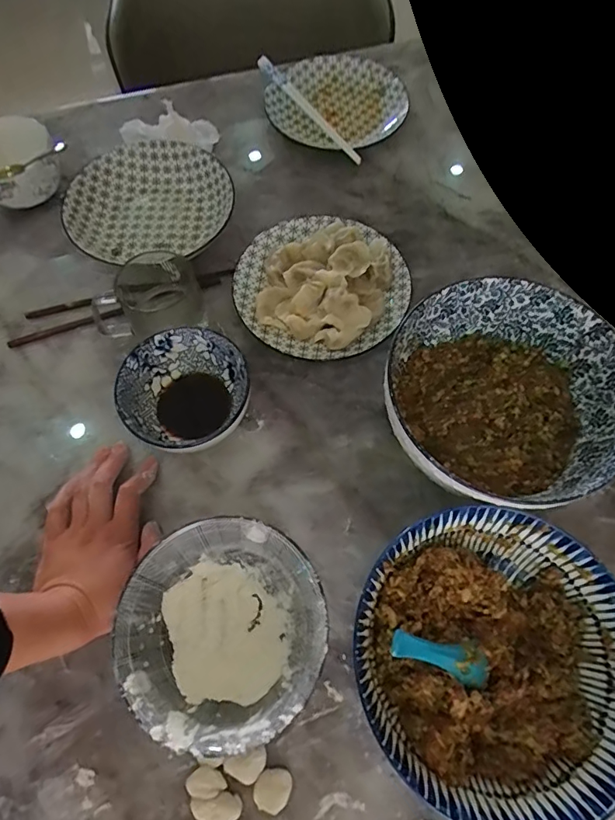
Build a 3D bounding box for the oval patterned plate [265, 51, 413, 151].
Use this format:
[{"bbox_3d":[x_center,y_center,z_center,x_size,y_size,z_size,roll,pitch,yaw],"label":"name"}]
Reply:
[{"bbox_3d":[0.042,-0.452,0.695,0.195,0.025,0.190,1,66,1],"label":"oval patterned plate"}]

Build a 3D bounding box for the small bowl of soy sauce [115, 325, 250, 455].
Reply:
[{"bbox_3d":[-0.116,-0.016,0.482,0.119,0.065,0.116,0,66,1],"label":"small bowl of soy sauce"}]

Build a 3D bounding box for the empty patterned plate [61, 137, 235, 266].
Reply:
[{"bbox_3d":[-0.193,-0.262,0.599,0.189,0.043,0.168,-5,66,-1],"label":"empty patterned plate"}]

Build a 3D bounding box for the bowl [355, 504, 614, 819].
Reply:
[{"bbox_3d":[0.138,0.188,0.376,0.196,0.089,0.199,0,66,1],"label":"bowl"}]

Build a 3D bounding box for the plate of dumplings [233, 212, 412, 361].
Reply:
[{"bbox_3d":[0.017,-0.150,0.552,0.193,0.044,0.198,0,66,1],"label":"plate of dumplings"}]

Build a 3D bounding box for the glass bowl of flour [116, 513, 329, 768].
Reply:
[{"bbox_3d":[-0.063,0.176,0.390,0.150,0.077,0.152,0,66,1],"label":"glass bowl of flour"}]

